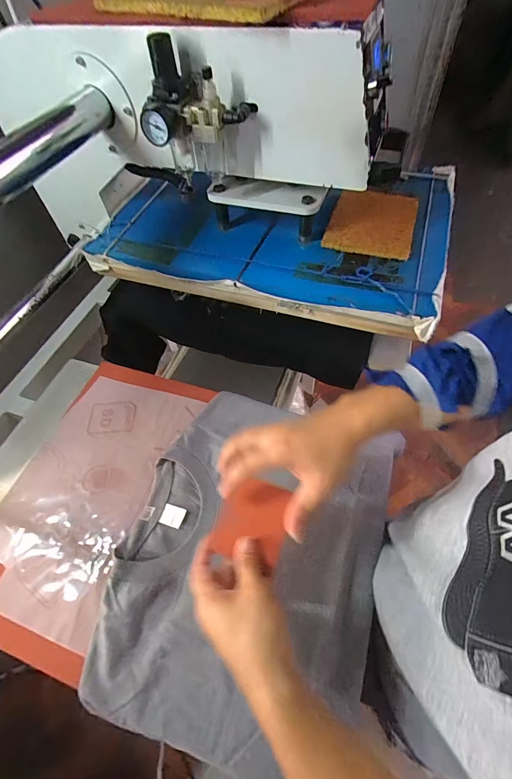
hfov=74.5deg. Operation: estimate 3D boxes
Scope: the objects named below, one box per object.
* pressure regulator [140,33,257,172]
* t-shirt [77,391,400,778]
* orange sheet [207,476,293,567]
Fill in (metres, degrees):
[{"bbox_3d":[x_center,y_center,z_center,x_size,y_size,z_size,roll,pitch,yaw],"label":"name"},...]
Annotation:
[{"bbox_3d":[-0.073,-0.349,0.436,0.128,0.134,0.080,10,58,11],"label":"pressure regulator"},{"bbox_3d":[-0.007,0.195,0.425,0.309,0.015,0.400,15,59,14],"label":"t-shirt"},{"bbox_3d":[-0.004,0.143,0.371,0.076,0.012,0.084,14,75,20],"label":"orange sheet"}]

